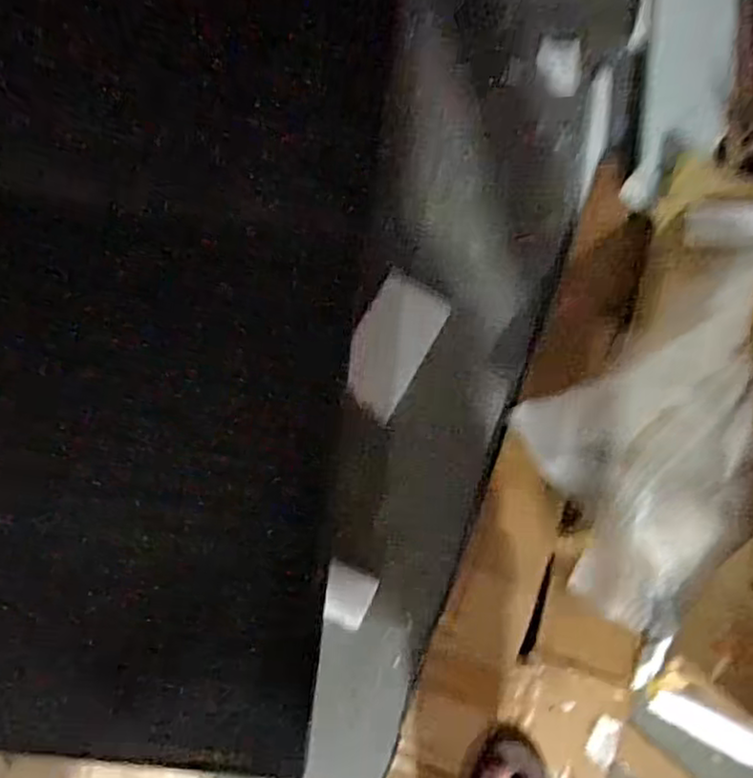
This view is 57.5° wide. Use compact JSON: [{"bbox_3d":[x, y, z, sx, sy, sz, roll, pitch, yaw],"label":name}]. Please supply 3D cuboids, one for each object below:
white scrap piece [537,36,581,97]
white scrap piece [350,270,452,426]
[{"bbox_3d":[0.260,-0.457,0.975,0.059,0.006,0.087,1,82,-3],"label":"white scrap piece"},{"bbox_3d":[0.019,-0.060,0.903,0.095,0.006,0.184,31,78,-4],"label":"white scrap piece"}]

